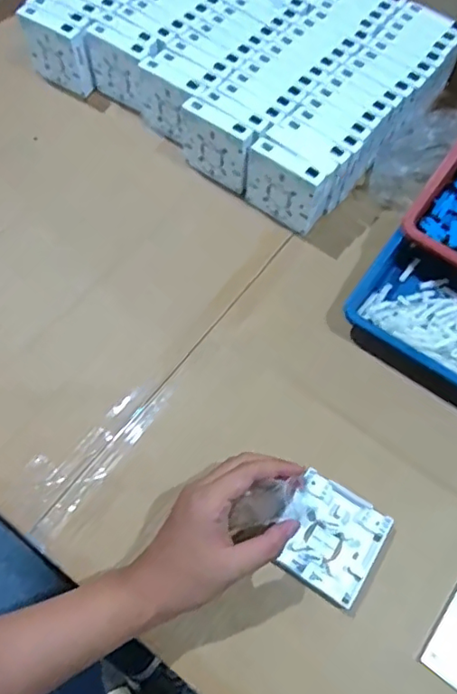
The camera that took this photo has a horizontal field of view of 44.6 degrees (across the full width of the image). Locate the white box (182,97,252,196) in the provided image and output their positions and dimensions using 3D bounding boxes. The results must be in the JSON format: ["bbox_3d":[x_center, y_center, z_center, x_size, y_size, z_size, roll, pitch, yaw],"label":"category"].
[{"bbox_3d":[-0.013,-0.238,0.666,0.092,0.086,0.023,34,68,15],"label":"white box"}]

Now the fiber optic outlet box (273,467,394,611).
[{"bbox_3d":[0.088,0.167,0.492,0.087,0.010,0.089,31,67,13],"label":"fiber optic outlet box"}]

